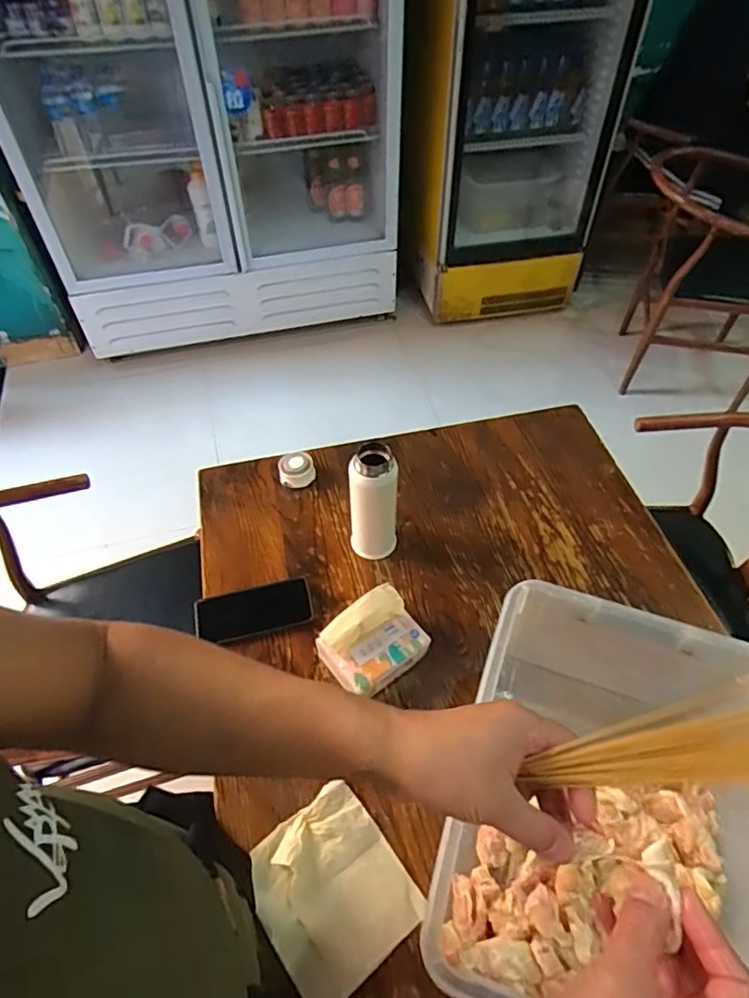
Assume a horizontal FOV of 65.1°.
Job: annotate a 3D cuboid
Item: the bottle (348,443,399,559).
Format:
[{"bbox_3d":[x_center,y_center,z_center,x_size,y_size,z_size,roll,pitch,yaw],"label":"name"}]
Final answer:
[{"bbox_3d":[-0.002,0.008,0.833,0.064,0.187,0.066,-4,52,-2],"label":"bottle"}]

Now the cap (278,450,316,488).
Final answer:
[{"bbox_3d":[-0.127,-0.049,0.962,0.059,0.038,0.054,0,52,1],"label":"cap"}]

